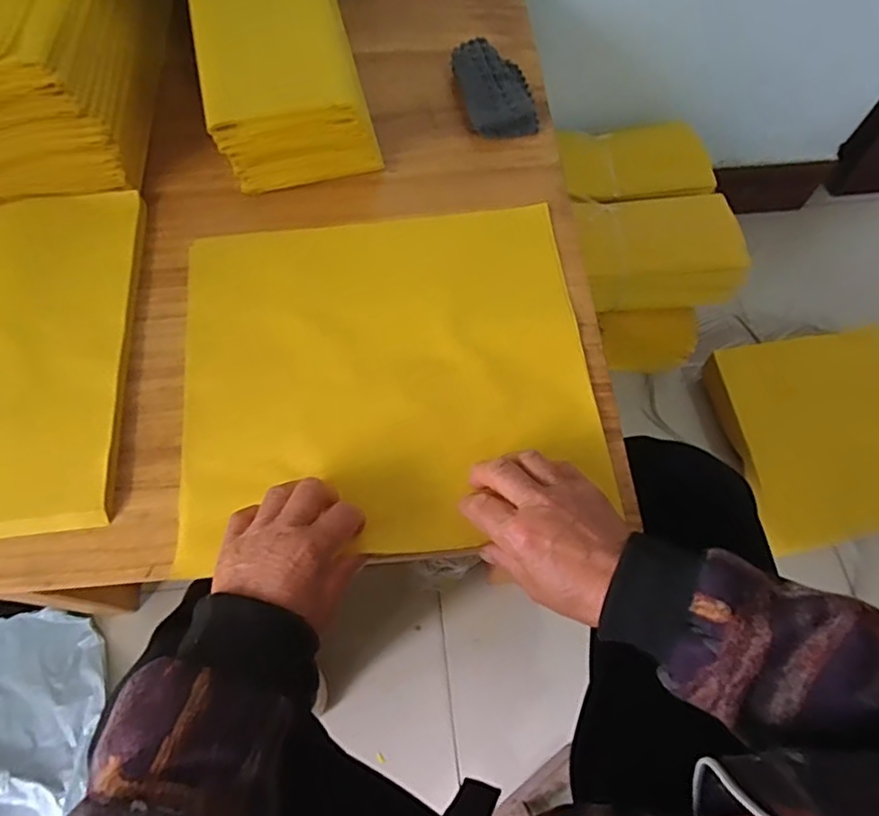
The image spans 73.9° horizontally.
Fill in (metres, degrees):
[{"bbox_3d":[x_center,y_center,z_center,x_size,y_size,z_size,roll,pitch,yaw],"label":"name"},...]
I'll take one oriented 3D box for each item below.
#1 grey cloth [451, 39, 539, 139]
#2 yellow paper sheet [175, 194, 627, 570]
[{"bbox_3d":[0.058,-0.321,0.588,0.069,0.031,0.113,-12,66,-6],"label":"grey cloth"},{"bbox_3d":[-0.040,-0.028,0.463,0.317,0.016,0.269,-6,73,-3],"label":"yellow paper sheet"}]

